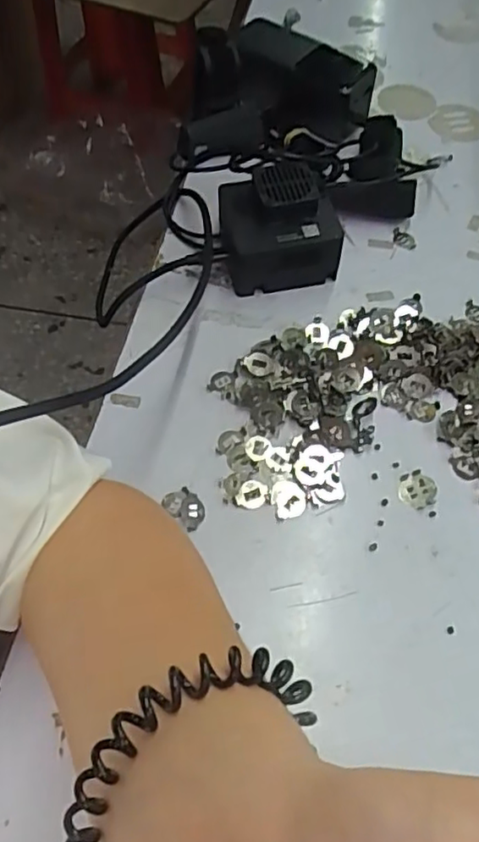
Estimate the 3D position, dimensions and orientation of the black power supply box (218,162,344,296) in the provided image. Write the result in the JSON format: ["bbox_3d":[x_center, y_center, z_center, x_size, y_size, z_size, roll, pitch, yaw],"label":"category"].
[{"bbox_3d":[0.026,-0.140,0.446,0.074,0.059,0.071,-11,59,-6],"label":"black power supply box"}]

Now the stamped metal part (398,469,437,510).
[{"bbox_3d":[0.107,0.041,0.375,0.022,0.004,0.023,16,60,10],"label":"stamped metal part"}]

